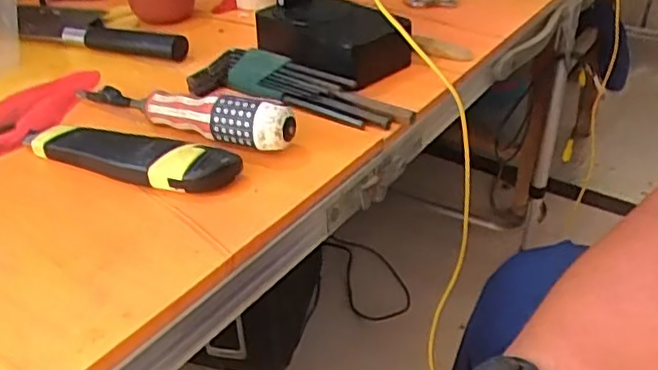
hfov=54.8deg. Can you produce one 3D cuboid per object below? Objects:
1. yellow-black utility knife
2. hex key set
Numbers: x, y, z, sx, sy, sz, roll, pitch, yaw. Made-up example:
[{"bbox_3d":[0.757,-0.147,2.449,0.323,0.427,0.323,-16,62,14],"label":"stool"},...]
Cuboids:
[{"bbox_3d":[-0.131,-0.018,0.400,0.152,0.022,0.032,11,36,18],"label":"yellow-black utility knife"},{"bbox_3d":[-0.023,-0.074,0.475,0.173,0.026,0.045,14,37,22],"label":"hex key set"}]

